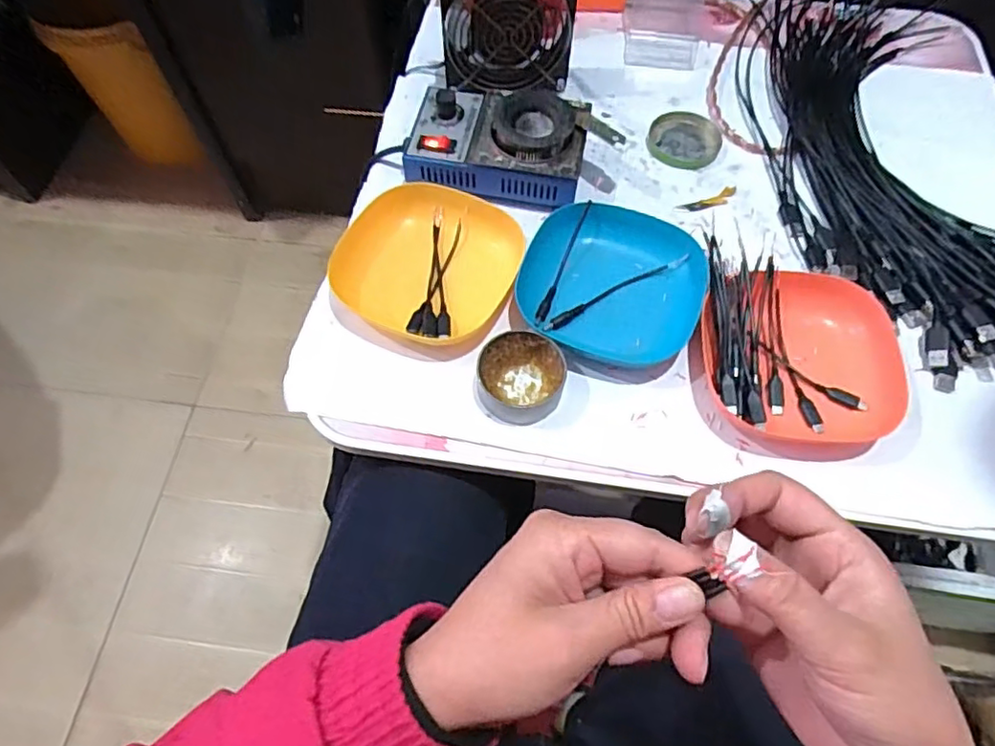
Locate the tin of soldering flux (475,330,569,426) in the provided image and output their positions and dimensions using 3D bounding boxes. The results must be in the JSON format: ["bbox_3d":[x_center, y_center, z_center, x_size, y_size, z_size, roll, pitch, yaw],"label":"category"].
[{"bbox_3d":[0.018,0.002,0.459,0.062,0.024,0.065,0,64,0],"label":"tin of soldering flux"}]

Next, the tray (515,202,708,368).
[{"bbox_3d":[0.093,-0.072,0.496,0.139,0.027,0.135,20,66,10],"label":"tray"}]

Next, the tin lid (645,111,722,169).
[{"bbox_3d":[0.177,-0.222,0.588,0.065,0.009,0.060,0,64,0],"label":"tin lid"}]

